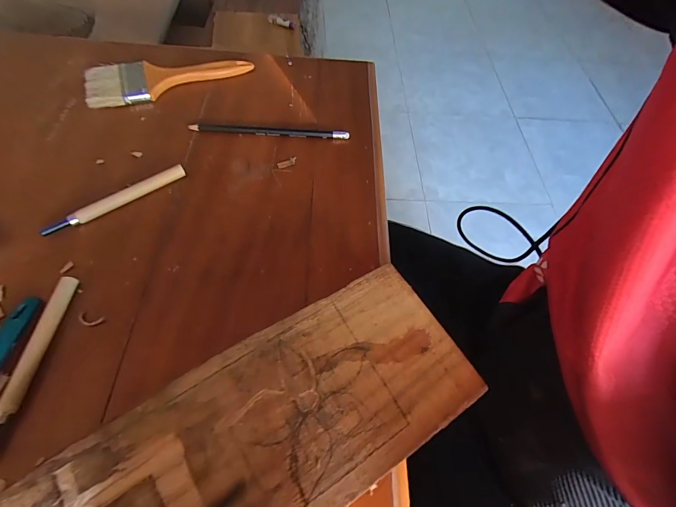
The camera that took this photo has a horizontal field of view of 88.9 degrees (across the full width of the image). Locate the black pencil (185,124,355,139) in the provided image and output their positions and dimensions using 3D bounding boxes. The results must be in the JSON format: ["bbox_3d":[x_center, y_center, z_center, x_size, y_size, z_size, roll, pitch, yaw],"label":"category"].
[{"bbox_3d":[-0.075,-0.136,0.384,0.173,0.008,0.009,4,58,-2],"label":"black pencil"}]

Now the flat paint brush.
[{"bbox_3d":[-0.202,-0.217,0.418,0.187,0.014,0.067,-19,61,-16],"label":"flat paint brush"}]

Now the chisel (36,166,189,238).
[{"bbox_3d":[-0.207,-0.051,0.324,0.128,0.011,0.012,-34,66,-23],"label":"chisel"}]

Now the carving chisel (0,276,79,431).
[{"bbox_3d":[-0.220,0.075,0.248,0.012,0.009,0.125,4,58,-2],"label":"carving chisel"}]

